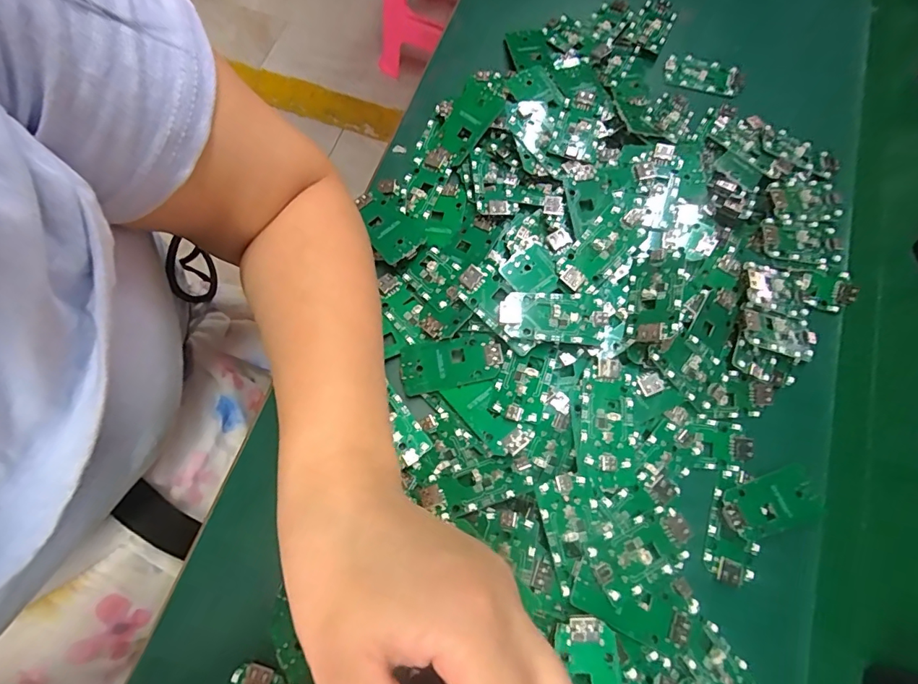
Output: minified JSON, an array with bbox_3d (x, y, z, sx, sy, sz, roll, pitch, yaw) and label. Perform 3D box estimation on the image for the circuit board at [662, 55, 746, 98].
[{"bbox_3d":[0.202,-0.220,0.377,0.065,0.004,0.035,16,73,3],"label":"circuit board"}]

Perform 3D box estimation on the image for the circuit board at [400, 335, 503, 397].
[{"bbox_3d":[-0.005,0.013,0.287,0.063,0.004,0.032,-11,72,5],"label":"circuit board"}]

